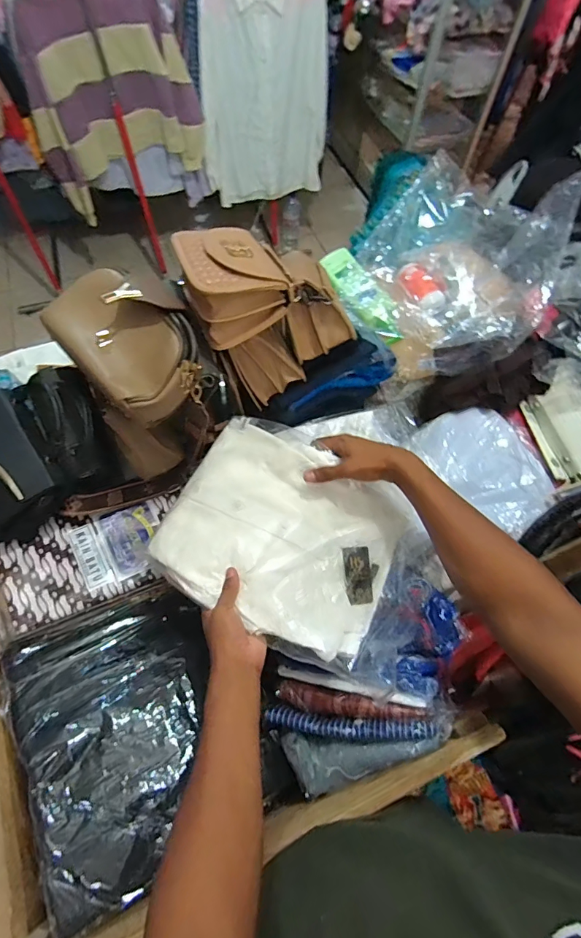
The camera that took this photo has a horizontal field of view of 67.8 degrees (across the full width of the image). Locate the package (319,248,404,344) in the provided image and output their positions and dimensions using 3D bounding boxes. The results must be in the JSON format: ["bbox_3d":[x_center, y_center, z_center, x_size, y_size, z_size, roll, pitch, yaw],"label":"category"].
[{"bbox_3d":[0.126,-0.325,0.797,0.071,0.036,0.249,-22,65,-14],"label":"package"}]

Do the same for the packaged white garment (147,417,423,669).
[{"bbox_3d":[-0.008,0.085,0.607,0.321,0.071,0.265,28,66,9],"label":"packaged white garment"}]

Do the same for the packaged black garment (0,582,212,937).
[{"bbox_3d":[-0.207,0.327,0.572,0.255,0.039,0.318,-17,51,-30],"label":"packaged black garment"}]

